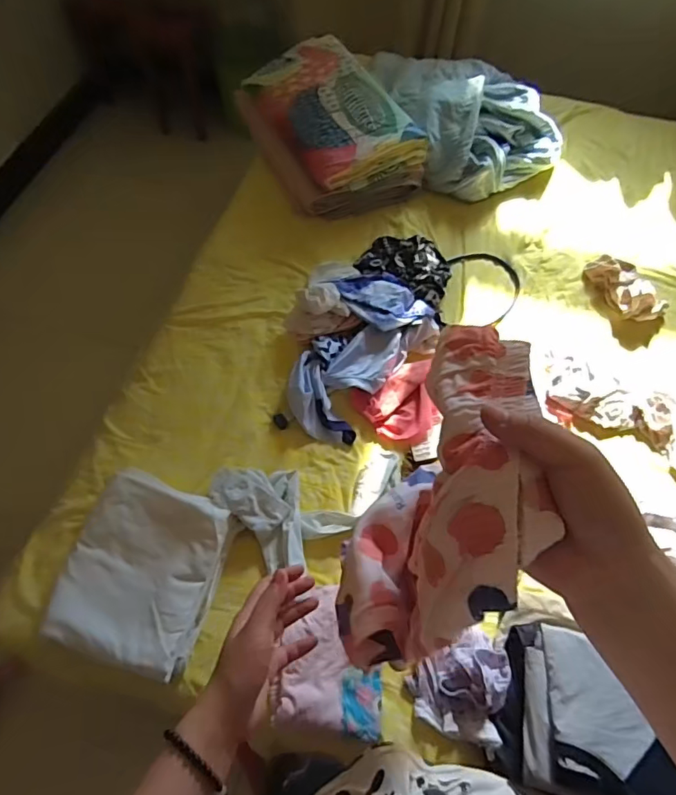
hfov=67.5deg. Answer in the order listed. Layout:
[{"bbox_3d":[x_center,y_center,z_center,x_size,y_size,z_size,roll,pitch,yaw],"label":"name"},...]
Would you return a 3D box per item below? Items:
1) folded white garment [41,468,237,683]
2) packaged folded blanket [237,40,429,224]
[{"bbox_3d":[-0.311,0.265,0.802,0.236,0.038,0.270,14,63,7],"label":"folded white garment"},{"bbox_3d":[-0.028,-0.689,1.300,0.329,0.166,0.490,-24,65,-12],"label":"packaged folded blanket"}]

